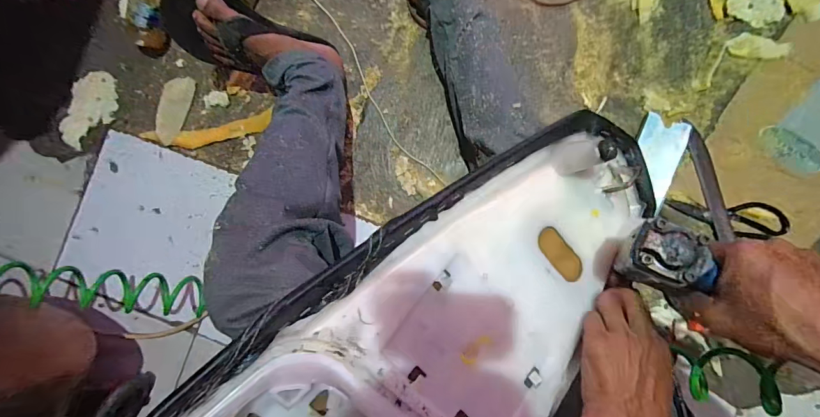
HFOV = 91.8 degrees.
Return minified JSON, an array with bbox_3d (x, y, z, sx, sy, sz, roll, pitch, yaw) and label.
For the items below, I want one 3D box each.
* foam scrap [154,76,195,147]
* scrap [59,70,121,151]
[{"bbox_3d":[-0.436,-0.182,0.730,0.061,0.008,0.125,19,89,5],"label":"foam scrap"},{"bbox_3d":[-0.597,-0.184,0.742,0.078,0.013,0.148,11,81,-14],"label":"scrap"}]

